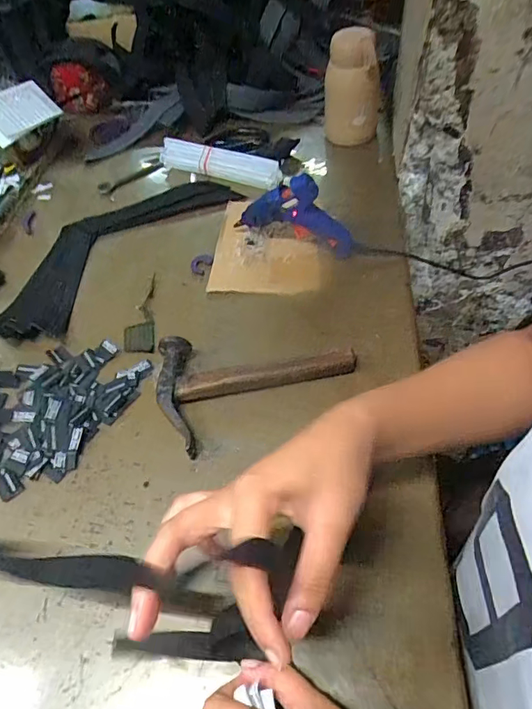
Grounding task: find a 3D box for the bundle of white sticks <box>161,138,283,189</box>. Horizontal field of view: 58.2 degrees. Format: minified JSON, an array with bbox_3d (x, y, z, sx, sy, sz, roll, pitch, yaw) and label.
[{"bbox_3d":[-0.063,-0.273,0.680,0.190,0.033,0.045,19,55,18],"label":"bundle of white sticks"}]

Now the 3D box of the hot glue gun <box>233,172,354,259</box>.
[{"bbox_3d":[0.032,-0.155,0.539,0.131,0.098,0.023,9,52,11],"label":"hot glue gun"}]

